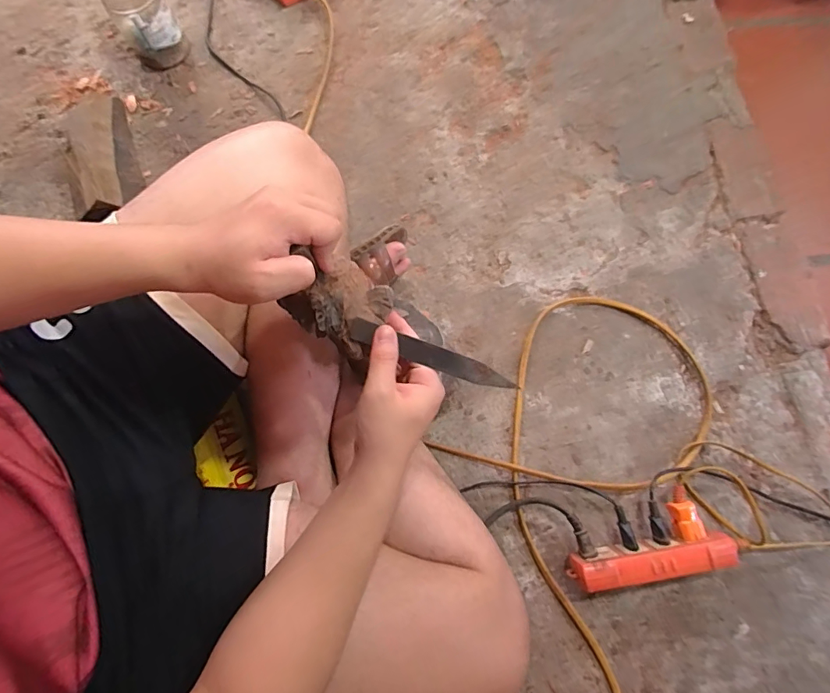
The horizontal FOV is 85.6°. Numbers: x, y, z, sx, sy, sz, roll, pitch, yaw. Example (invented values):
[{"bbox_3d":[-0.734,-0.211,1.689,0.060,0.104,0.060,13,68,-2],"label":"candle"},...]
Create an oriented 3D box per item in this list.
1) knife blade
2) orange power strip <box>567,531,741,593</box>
[{"bbox_3d":[0.011,0.008,0.382,0.148,0.006,0.019,20,91,11],"label":"knife blade"},{"bbox_3d":[0.299,0.270,0.570,0.195,0.064,0.033,-11,79,-3],"label":"orange power strip"}]

